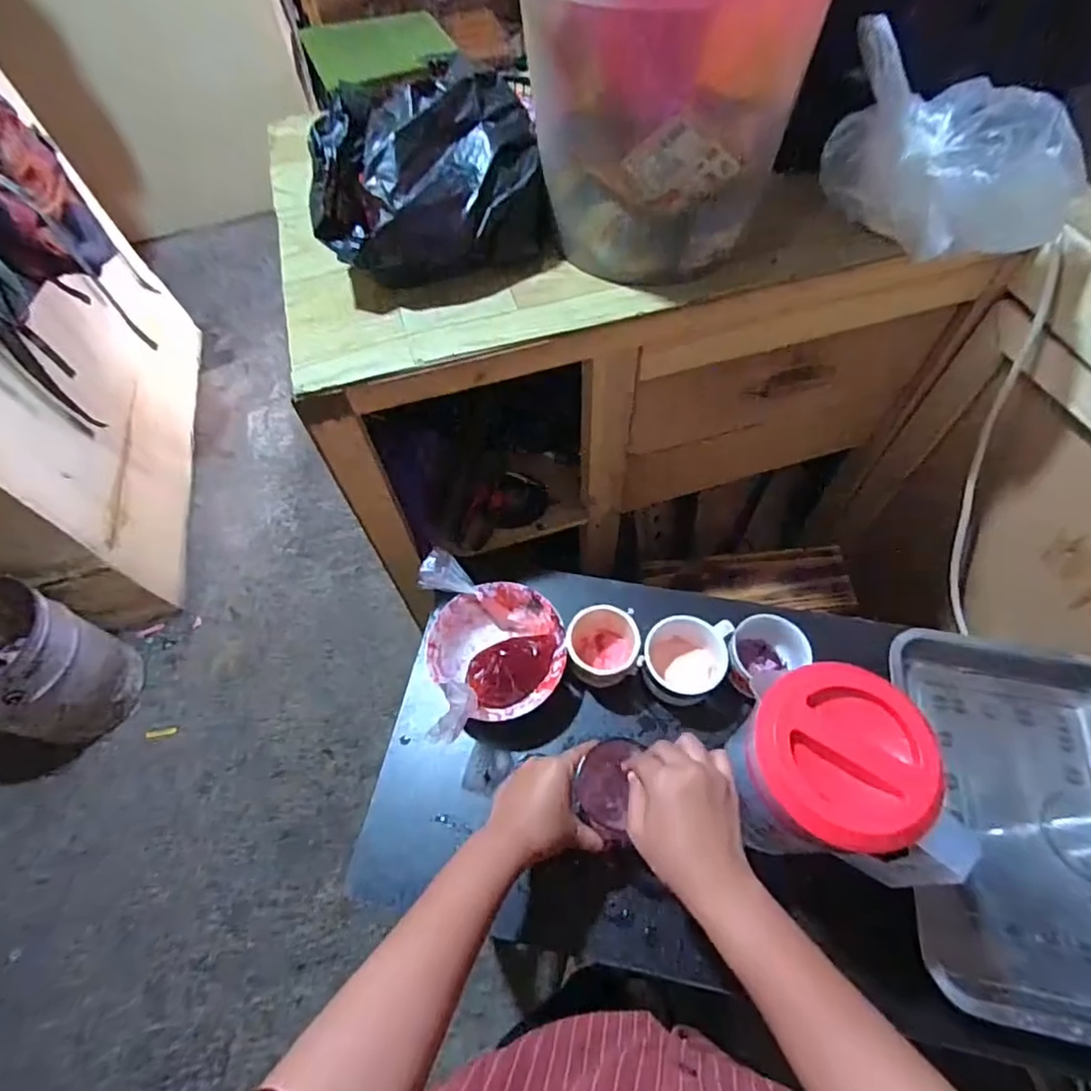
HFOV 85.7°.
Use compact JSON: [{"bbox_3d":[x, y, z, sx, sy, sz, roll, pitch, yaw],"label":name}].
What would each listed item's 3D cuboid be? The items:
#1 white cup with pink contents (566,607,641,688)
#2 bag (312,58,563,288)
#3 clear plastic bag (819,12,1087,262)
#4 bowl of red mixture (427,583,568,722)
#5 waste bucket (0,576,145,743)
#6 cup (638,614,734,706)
[{"bbox_3d":[0.065,0.108,0.663,0.075,0.075,0.086,2,61,5],"label":"white cup with pink contents"},{"bbox_3d":[-0.112,-0.351,0.568,0.217,0.113,0.173,-16,61,-5],"label":"bag"},{"bbox_3d":[0.370,-0.351,0.525,0.206,0.129,0.121,6,62,8],"label":"clear plastic bag"},{"bbox_3d":[-0.050,0.120,0.673,0.154,0.059,0.141,-2,61,3],"label":"bowl of red mixture"},{"bbox_3d":[-1.224,0.279,1.384,0.366,0.339,0.284,10,62,9],"label":"waste bucket"},{"bbox_3d":[0.154,0.125,0.655,0.089,0.064,0.091,-2,61,3],"label":"cup"}]

